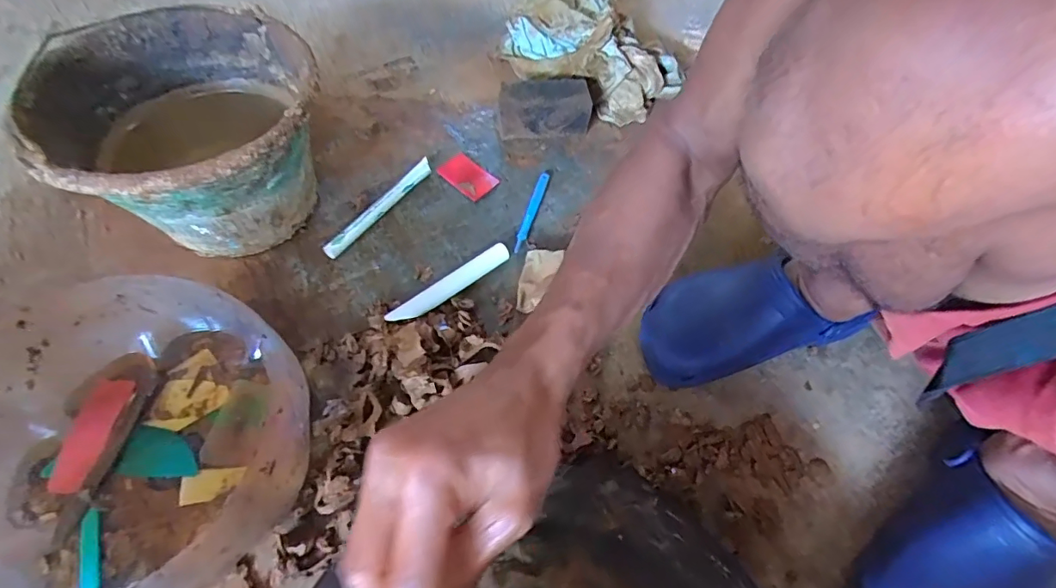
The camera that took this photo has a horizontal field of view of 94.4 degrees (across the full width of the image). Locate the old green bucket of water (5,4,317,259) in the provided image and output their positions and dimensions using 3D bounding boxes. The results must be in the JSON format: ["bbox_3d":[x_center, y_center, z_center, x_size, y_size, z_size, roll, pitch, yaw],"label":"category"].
[{"bbox_3d":[-0.346,-0.160,0.530,0.248,0.170,0.262,1,59,-2],"label":"old green bucket of water"}]

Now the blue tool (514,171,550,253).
[{"bbox_3d":[0.005,-0.102,0.602,0.012,0.013,0.129,17,59,7],"label":"blue tool"}]

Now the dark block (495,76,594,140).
[{"bbox_3d":[0.022,-0.246,0.655,0.124,0.062,0.051,-10,60,-9],"label":"dark block"}]

